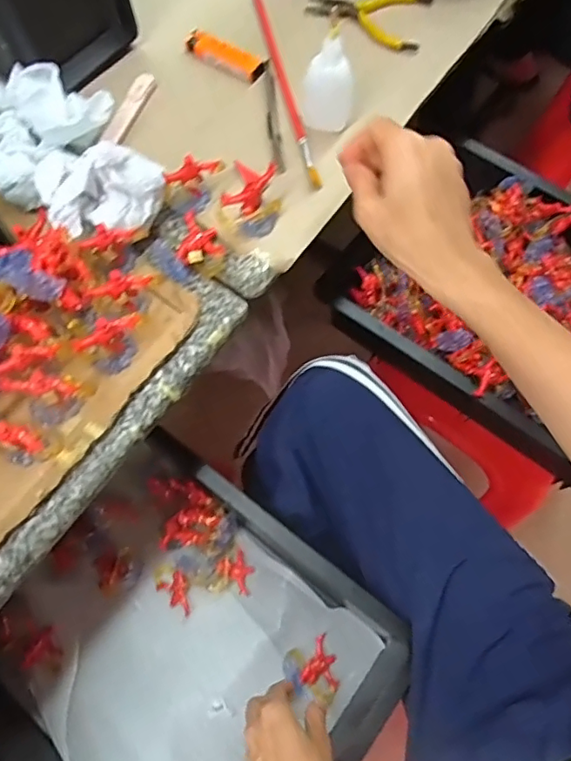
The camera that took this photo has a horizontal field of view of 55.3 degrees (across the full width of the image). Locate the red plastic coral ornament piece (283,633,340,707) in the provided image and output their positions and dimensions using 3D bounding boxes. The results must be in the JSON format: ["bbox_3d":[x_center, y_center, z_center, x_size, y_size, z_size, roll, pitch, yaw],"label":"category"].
[{"bbox_3d":[0.028,0.298,0.555,0.051,0.016,0.056,-22,70,-8],"label":"red plastic coral ornament piece"}]

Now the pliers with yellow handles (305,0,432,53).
[{"bbox_3d":[0.085,-0.369,0.554,0.124,0.015,0.079,4,68,2],"label":"pliers with yellow handles"}]

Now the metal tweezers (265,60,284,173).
[{"bbox_3d":[-0.013,-0.251,0.507,0.012,0.009,0.135,-4,68,-1],"label":"metal tweezers"}]

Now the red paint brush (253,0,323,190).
[{"bbox_3d":[-0.004,-0.295,0.526,0.014,0.011,0.276,-12,69,-4],"label":"red paint brush"}]

